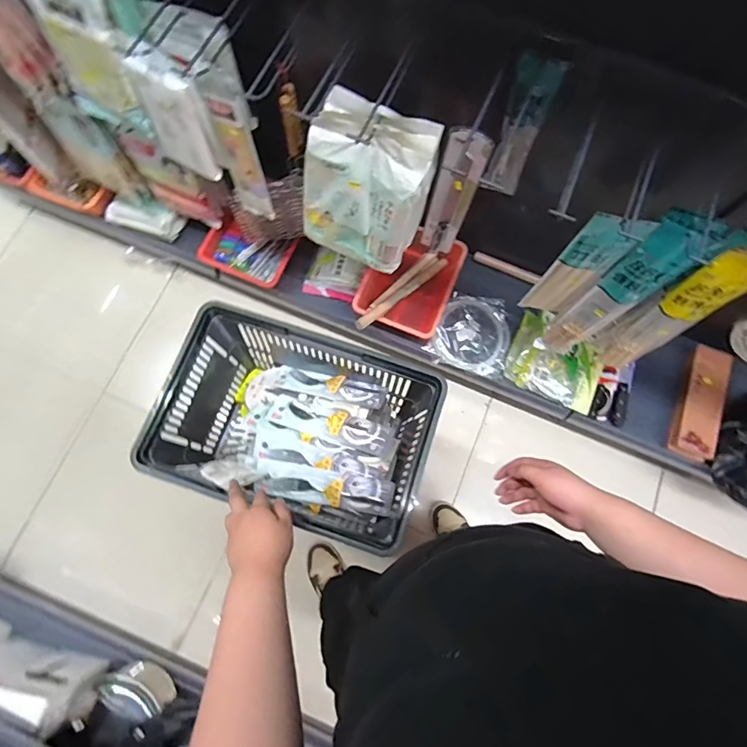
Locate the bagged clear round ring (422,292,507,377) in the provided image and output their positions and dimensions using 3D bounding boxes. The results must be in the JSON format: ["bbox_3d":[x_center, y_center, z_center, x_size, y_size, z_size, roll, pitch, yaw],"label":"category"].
[{"bbox_3d":[0.306,-0.131,1.417,0.238,0.019,0.249,13,75,2],"label":"bagged clear round ring"}]

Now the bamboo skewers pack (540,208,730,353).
[{"bbox_3d":[0.493,-0.156,0.910,0.098,0.471,0.040,27,71,6],"label":"bamboo skewers pack"}]

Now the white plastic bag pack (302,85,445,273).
[{"bbox_3d":[-0.017,-0.371,0.896,0.244,0.322,0.130,24,76,5],"label":"white plastic bag pack"}]

